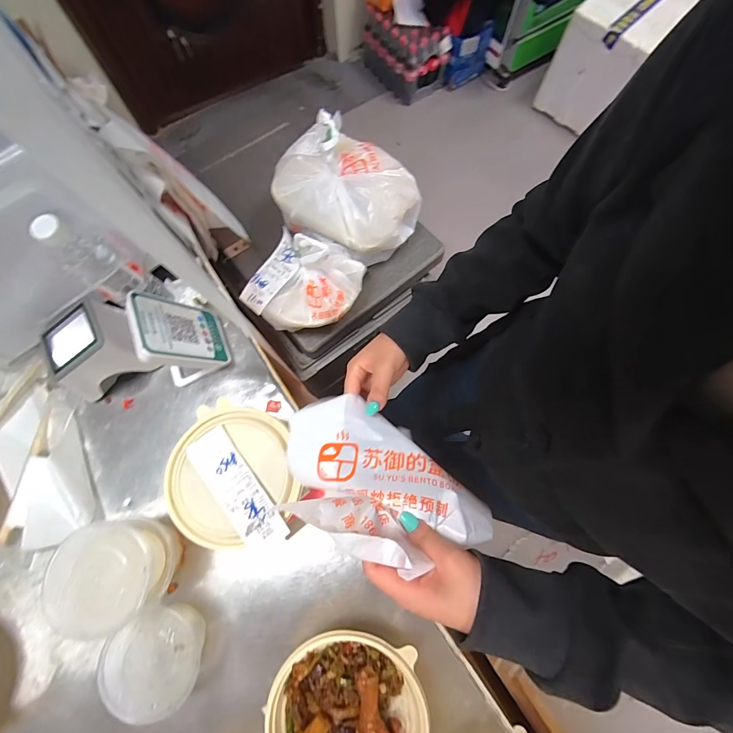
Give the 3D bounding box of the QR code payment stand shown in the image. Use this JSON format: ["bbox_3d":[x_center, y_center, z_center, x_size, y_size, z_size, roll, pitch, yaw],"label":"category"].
[{"bbox_3d":[-0.273,-0.043,0.524,0.091,0.131,0.110,-19,75,-6],"label":"QR code payment stand"}]

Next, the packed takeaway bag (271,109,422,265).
[{"bbox_3d":[-0.049,-0.342,0.670,0.268,0.205,0.183,18,74,5],"label":"packed takeaway bag"}]

